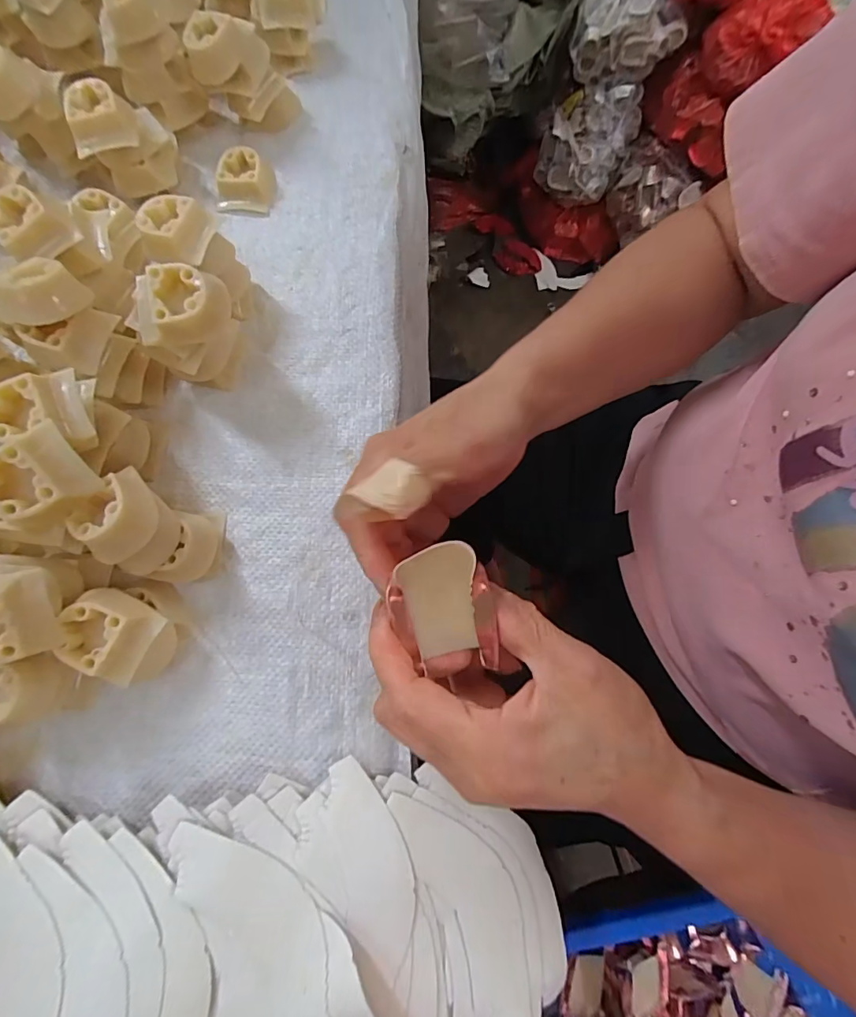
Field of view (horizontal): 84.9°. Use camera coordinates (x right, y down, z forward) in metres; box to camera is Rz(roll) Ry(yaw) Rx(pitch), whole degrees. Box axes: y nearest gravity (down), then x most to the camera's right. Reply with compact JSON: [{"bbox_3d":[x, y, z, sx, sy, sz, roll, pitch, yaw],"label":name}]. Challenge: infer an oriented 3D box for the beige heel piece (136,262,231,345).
[{"bbox_3d":[-0.129,-0.105,0.245,0.038,0.027,0.033,1,76,2],"label":"beige heel piece"}]

